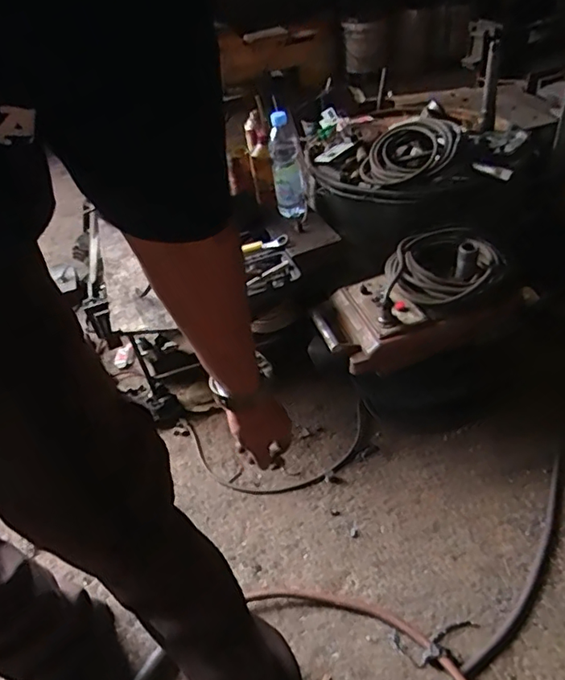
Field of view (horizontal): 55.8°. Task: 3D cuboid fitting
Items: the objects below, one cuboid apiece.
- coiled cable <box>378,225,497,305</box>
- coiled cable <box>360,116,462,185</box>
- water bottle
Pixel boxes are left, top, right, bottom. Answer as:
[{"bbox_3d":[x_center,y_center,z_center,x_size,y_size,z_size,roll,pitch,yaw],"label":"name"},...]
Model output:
[{"bbox_3d":[0.341,-0.154,1.154,0.258,0.070,0.203,-27,57,-16],"label":"coiled cable"},{"bbox_3d":[0.302,-0.460,1.284,0.233,0.038,0.185,-12,63,23],"label":"coiled cable"},{"bbox_3d":[0.013,-0.400,1.228,0.079,0.249,0.069,-4,41,5],"label":"water bottle"}]

